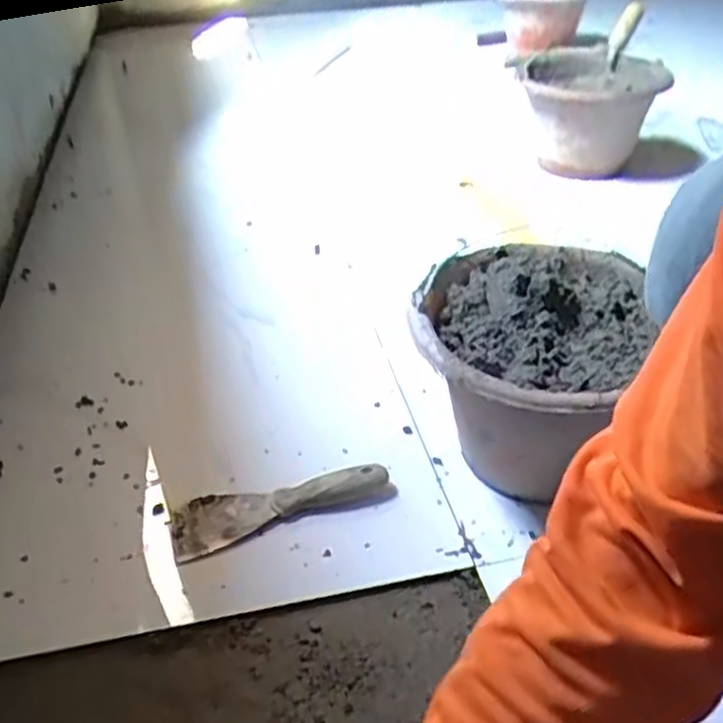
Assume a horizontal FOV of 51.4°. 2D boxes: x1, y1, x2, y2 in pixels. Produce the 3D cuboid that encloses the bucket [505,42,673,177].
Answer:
[{"bbox_3d":[0.403,-0.451,1.353,0.258,0.157,0.247,1,36,5],"label":"bucket"}]

